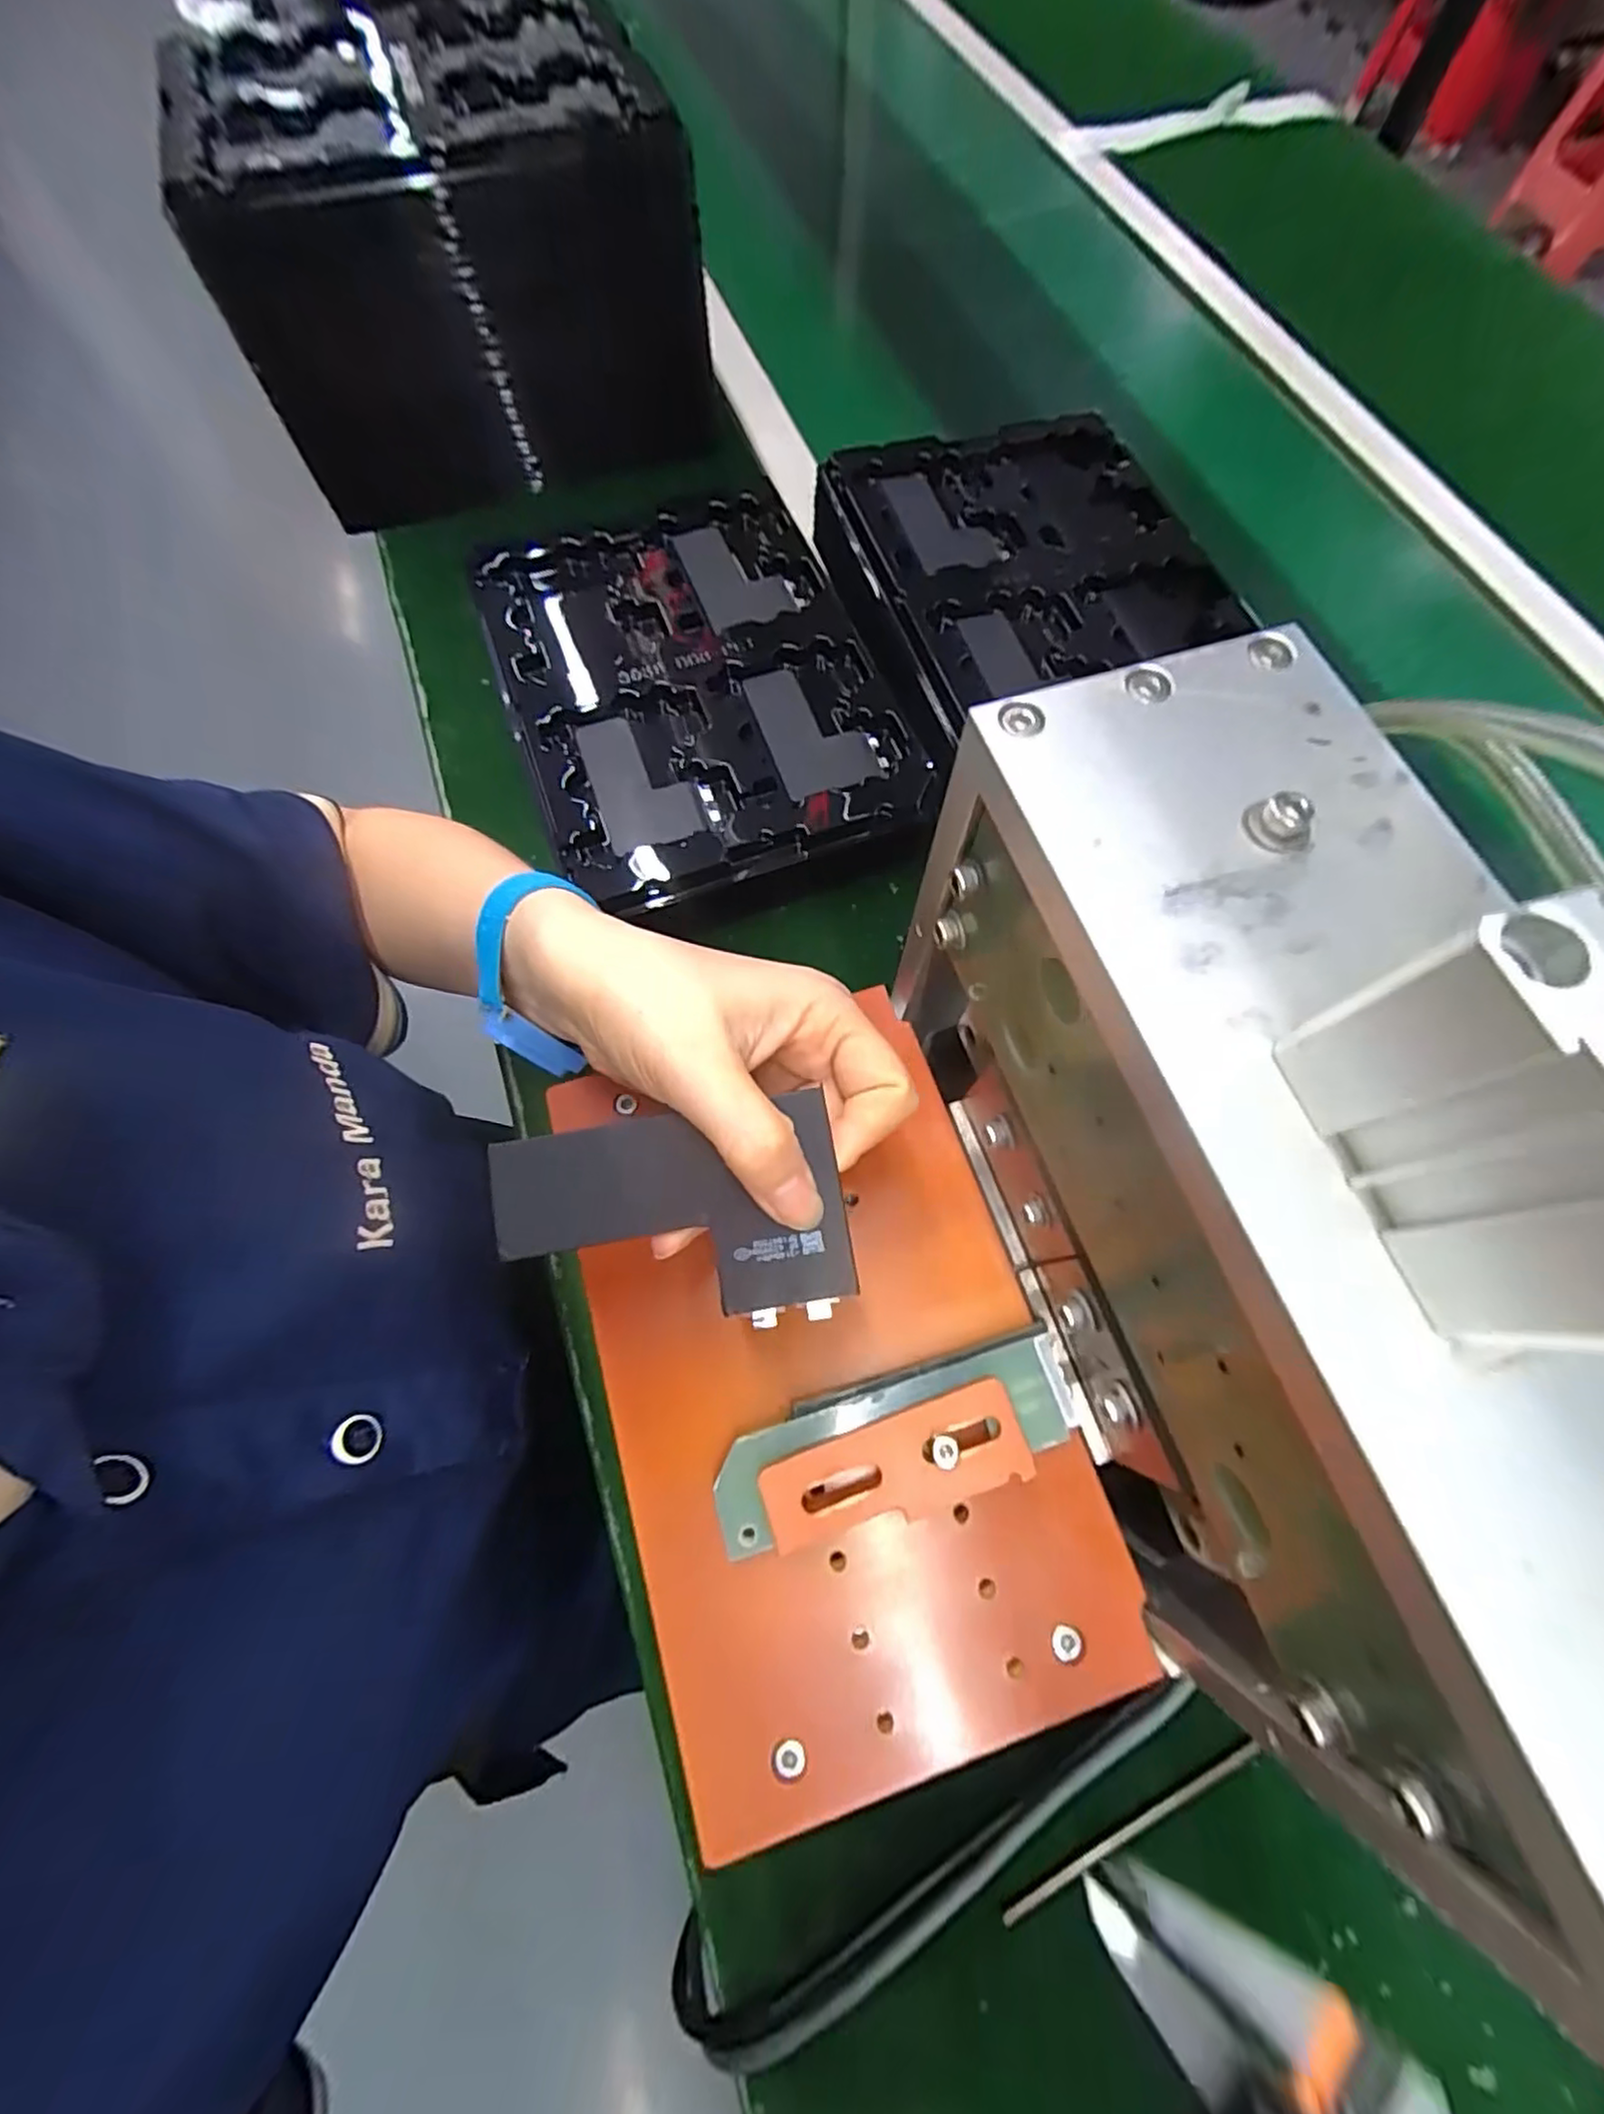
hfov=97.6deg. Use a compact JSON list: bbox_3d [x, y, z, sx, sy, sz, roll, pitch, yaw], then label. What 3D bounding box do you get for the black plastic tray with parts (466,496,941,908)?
[{"bbox_3d":[-0.066,-0.225,0.427,0.215,0.031,0.284,-20,71,-7],"label":"black plastic tray with parts"}]

